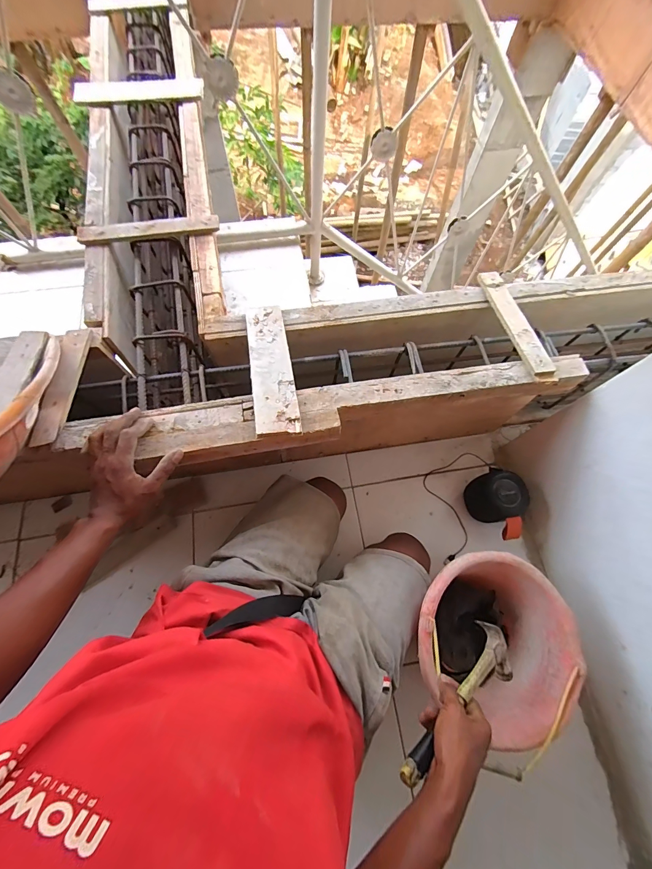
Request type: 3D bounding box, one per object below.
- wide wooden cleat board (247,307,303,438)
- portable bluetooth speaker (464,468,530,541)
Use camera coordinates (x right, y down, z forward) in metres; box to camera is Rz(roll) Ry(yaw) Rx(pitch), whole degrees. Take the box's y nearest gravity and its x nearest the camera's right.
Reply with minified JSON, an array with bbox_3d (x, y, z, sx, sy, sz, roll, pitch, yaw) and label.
[{"bbox_3d":[-0.098,-0.125,0.614,0.074,0.009,0.289,-7,61,-9],"label":"wide wooden cleat board"},{"bbox_3d":[0.399,0.165,0.812,0.100,0.117,0.147,13,70,3],"label":"portable bluetooth speaker"}]

